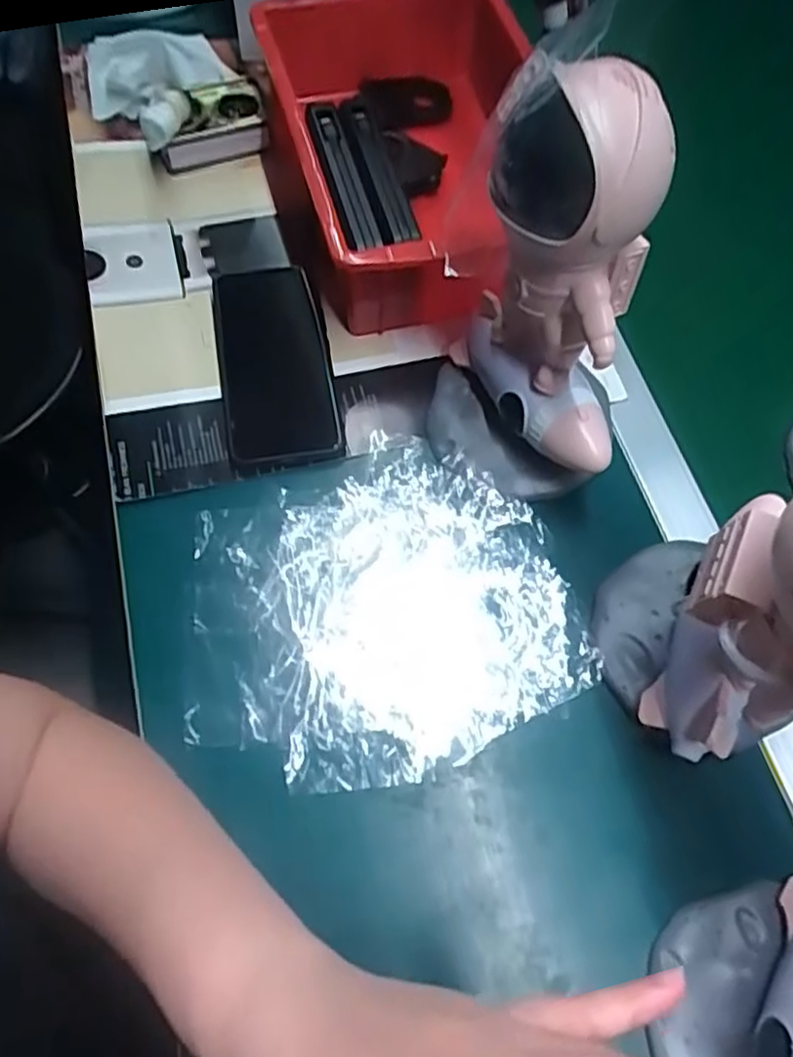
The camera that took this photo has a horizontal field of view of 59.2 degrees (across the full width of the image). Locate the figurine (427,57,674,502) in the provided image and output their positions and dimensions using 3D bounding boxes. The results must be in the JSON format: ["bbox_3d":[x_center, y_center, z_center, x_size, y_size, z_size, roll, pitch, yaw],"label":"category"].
[{"bbox_3d":[0.083,-0.120,0.385,0.103,0.249,0.092,11,64,1],"label":"figurine"}]

